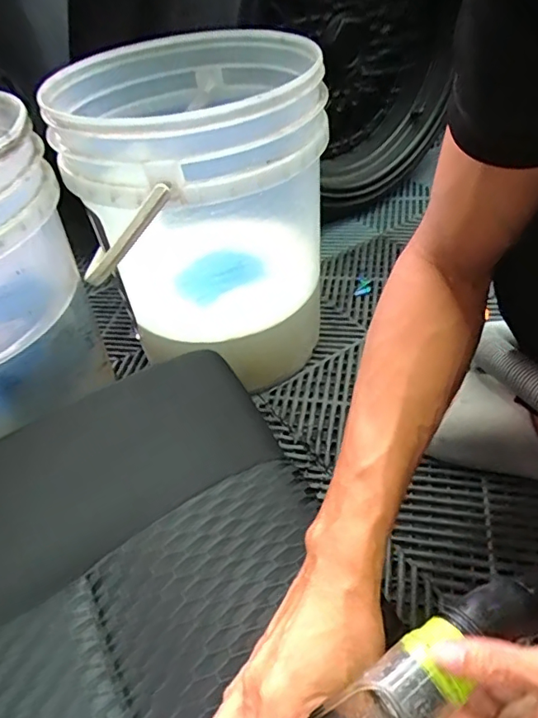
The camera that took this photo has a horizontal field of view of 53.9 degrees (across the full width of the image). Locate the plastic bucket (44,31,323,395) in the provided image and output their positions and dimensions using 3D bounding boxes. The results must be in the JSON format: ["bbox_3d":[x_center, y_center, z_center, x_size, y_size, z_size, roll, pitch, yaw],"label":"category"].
[{"bbox_3d":[-0.078,-0.170,0.686,0.275,0.376,0.309,-11,43,-4],"label":"plastic bucket"}]

